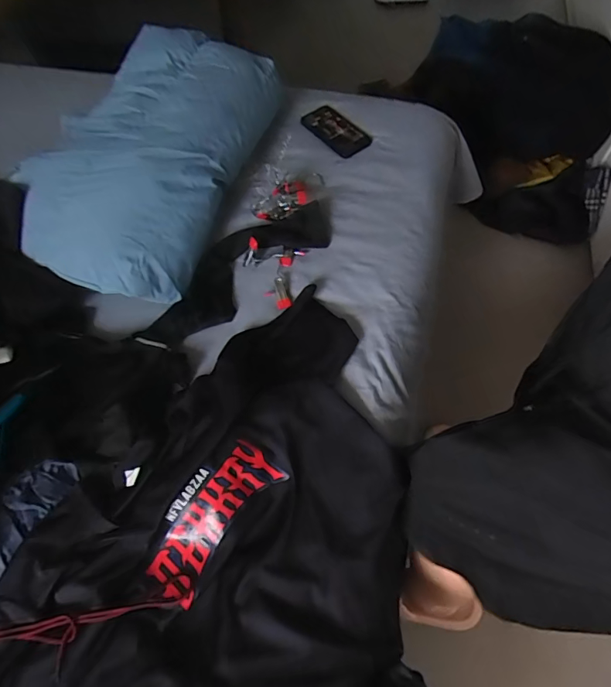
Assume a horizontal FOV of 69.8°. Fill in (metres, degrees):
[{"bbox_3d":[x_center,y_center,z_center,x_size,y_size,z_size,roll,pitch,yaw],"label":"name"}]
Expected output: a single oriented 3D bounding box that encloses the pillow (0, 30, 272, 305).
[{"bbox_3d":[-0.308,-0.363,0.830,0.361,0.163,0.583,17,62,13],"label":"pillow"}]

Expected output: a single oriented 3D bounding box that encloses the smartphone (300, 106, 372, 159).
[{"bbox_3d":[0.067,-0.475,0.977,0.089,0.008,0.164,-42,74,-13],"label":"smartphone"}]

